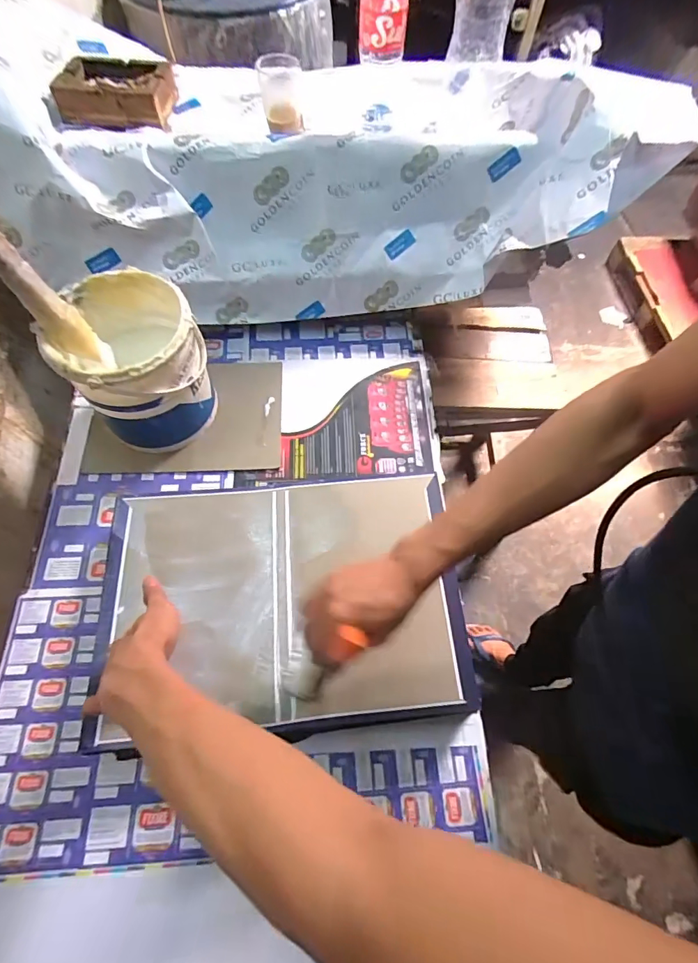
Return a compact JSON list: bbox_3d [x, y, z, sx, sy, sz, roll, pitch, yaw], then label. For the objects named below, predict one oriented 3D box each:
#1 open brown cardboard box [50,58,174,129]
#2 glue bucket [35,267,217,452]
[{"bbox_3d":[-0.373,-0.636,0.721,0.162,0.041,0.140,0,64,-1],"label":"open brown cardboard box"},{"bbox_3d":[-0.292,-0.158,0.639,0.170,0.198,0.174,0,64,-1],"label":"glue bucket"}]

